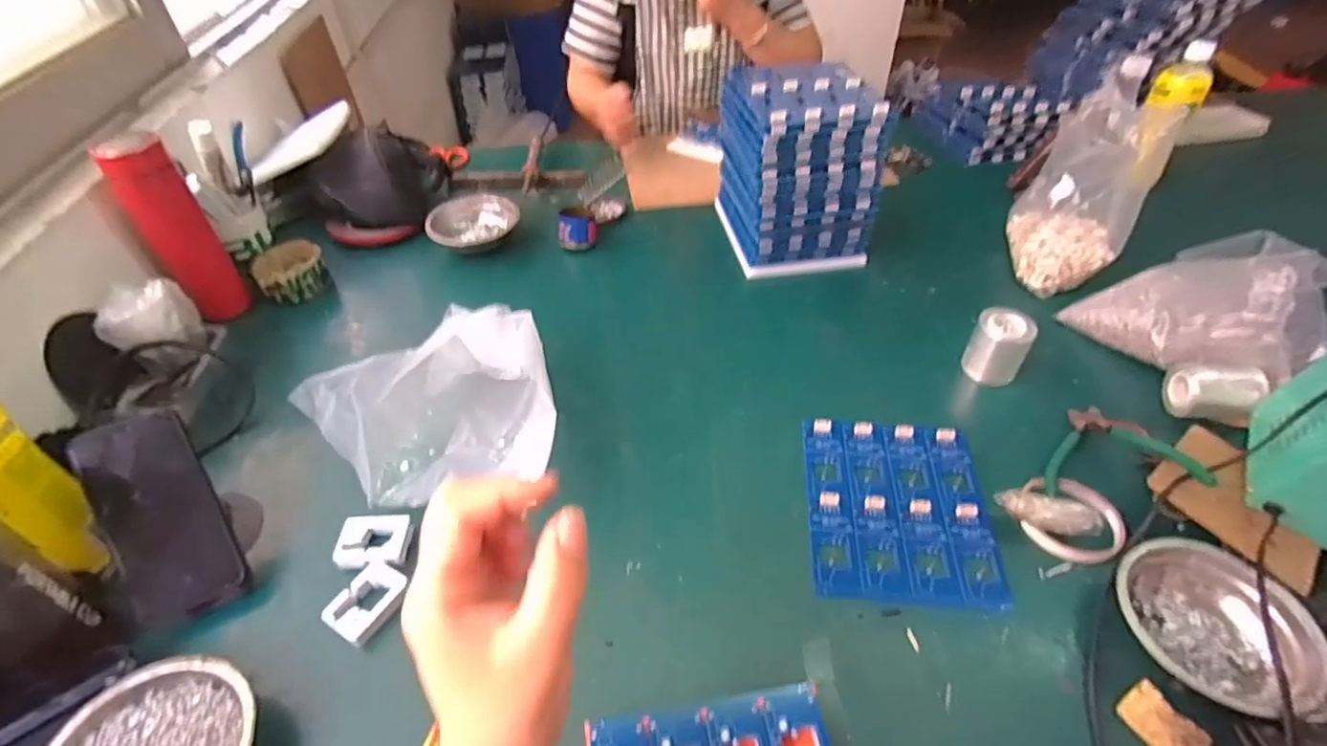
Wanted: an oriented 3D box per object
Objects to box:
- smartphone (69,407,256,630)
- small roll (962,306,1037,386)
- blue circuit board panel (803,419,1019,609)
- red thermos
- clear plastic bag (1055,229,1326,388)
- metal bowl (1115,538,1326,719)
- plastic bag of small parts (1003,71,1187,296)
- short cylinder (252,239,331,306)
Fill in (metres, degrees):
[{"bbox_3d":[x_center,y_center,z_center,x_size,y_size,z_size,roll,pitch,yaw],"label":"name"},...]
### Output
[{"bbox_3d":[-0.414,0.118,0.506,0.087,0.012,0.166,-23,90,-9],"label":"smartphone"},{"bbox_3d":[0.381,-0.030,0.700,0.059,0.072,0.048,27,50,28],"label":"small roll"},{"bbox_3d":[0.217,0.121,0.573,0.159,0.010,0.186,3,43,5],"label":"blue circuit board panel"},{"bbox_3d":[-0.564,-0.161,0.718,0.069,0.208,0.069,-33,52,-28],"label":"red thermos"},{"bbox_3d":[0.596,-0.081,0.685,0.105,0.153,0.210,-29,49,-26],"label":"clear plastic bag"},{"bbox_3d":[0.411,0.192,0.465,0.125,0.044,0.128,-1,43,1],"label":"metal bowl"},{"bbox_3d":[0.546,-0.239,0.800,0.111,0.219,0.166,11,44,13],"label":"plastic bag of small parts"},{"bbox_3d":[-0.493,-0.129,0.822,0.084,0.054,0.086,-28,49,-25],"label":"short cylinder"}]

